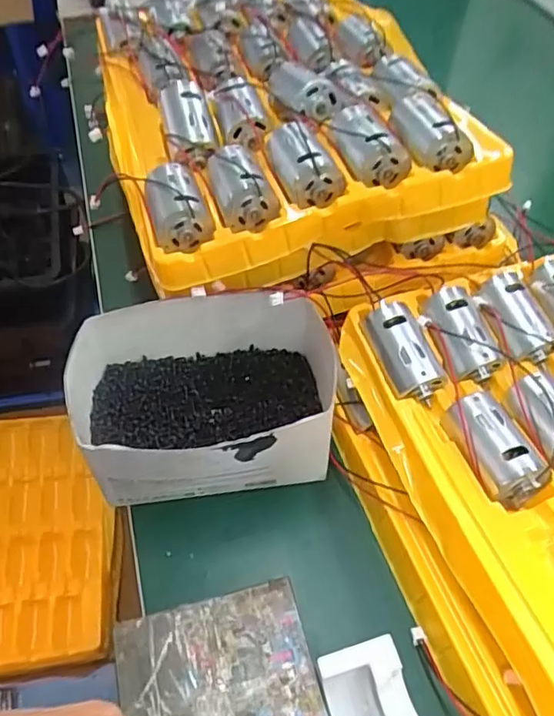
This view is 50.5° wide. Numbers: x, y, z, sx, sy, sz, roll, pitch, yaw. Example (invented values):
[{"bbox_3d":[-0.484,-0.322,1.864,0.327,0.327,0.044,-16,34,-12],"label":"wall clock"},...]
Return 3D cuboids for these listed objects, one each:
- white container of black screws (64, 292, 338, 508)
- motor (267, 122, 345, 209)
[{"bbox_3d":[-0.042,0.025,0.367,0.154,0.072,0.113,-3,52,-2],"label":"white container of black screws"},{"bbox_3d":[0.015,-0.123,0.367,0.030,0.025,0.069,-17,54,-13],"label":"motor"}]

